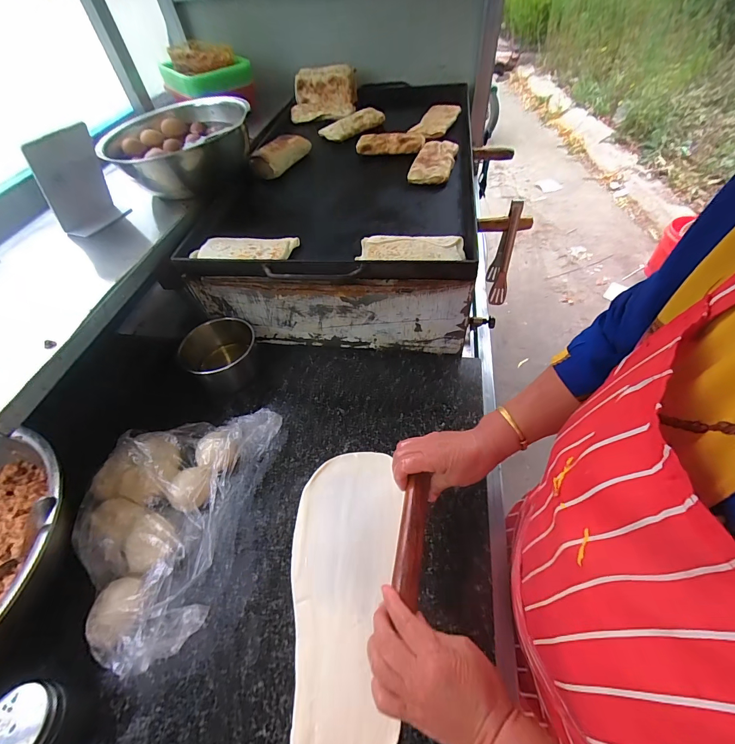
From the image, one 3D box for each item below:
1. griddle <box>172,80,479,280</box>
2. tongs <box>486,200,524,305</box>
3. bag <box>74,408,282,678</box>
[{"bbox_3d":[-0.037,-0.491,0.808,0.519,0.082,0.870,4,57,8],"label":"griddle"},{"bbox_3d":[0.295,-0.265,0.770,0.033,0.219,0.093,4,56,8],"label":"tongs"},{"bbox_3d":[-0.291,0.189,0.497,0.242,0.069,0.333,4,50,10],"label":"bag"}]

